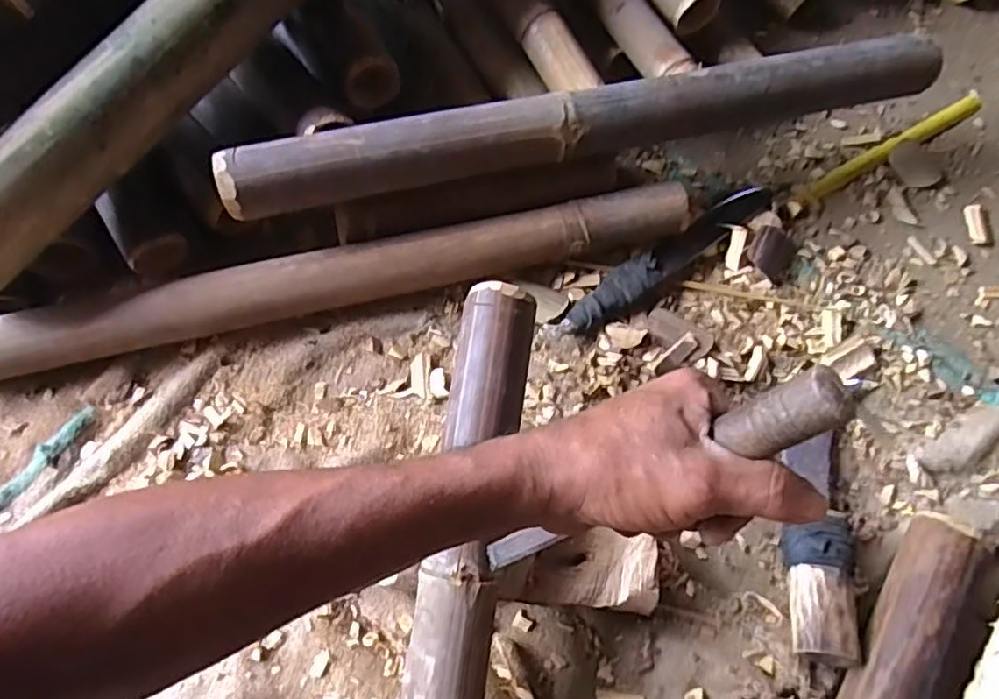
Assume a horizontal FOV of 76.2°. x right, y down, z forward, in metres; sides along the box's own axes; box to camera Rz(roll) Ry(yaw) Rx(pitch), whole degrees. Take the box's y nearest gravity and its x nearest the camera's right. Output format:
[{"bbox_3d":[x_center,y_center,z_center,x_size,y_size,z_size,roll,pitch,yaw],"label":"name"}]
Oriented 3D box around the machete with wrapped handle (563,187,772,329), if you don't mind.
[{"bbox_3d":[0.167,-0.091,0.618,0.255,0.022,0.034,-36,75,-15],"label":"machete with wrapped handle"}]

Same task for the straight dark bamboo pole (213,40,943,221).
[{"bbox_3d":[0.090,-0.202,0.557,0.644,0.046,0.057,-13,70,-8],"label":"straight dark bamboo pole"}]

